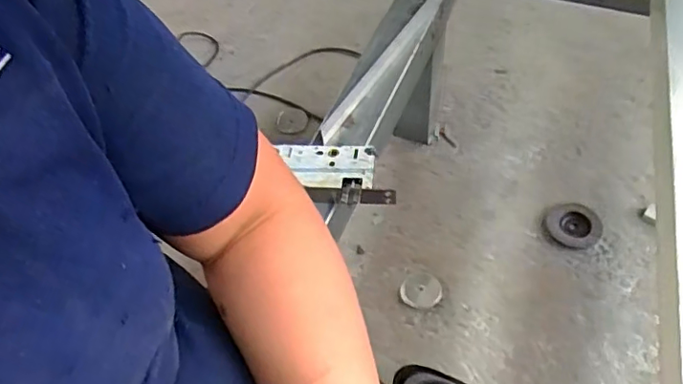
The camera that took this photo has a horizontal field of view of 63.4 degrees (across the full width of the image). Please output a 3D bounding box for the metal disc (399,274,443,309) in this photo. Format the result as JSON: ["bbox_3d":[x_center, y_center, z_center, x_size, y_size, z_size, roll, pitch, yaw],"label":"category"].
[{"bbox_3d":[0.142,0.176,0.984,0.071,0.005,0.067,-2,57,3],"label":"metal disc"}]

